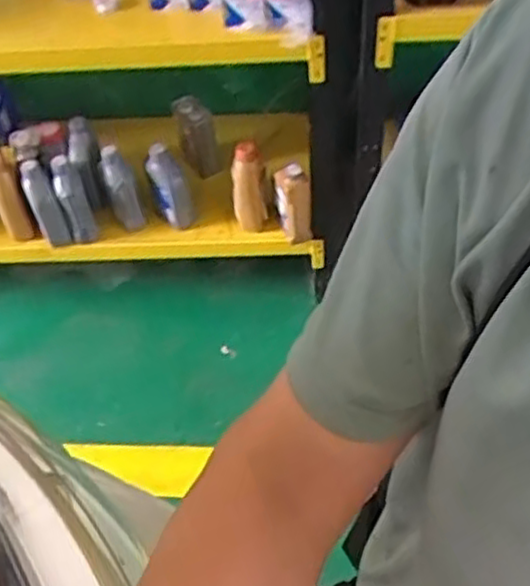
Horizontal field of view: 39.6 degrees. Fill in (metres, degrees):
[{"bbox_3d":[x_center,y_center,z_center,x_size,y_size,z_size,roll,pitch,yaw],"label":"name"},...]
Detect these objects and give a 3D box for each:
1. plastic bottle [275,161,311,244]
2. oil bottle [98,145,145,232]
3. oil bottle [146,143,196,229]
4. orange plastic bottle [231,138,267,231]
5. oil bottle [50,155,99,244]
[{"bbox_3d":[0.064,-0.215,1.703,0.080,0.197,0.076,-7,50,0],"label":"plastic bottle"},{"bbox_3d":[-0.359,-0.254,1.854,0.056,0.254,0.069,6,51,11],"label":"oil bottle"},{"bbox_3d":[-0.227,-0.252,1.777,0.090,0.224,0.072,-16,51,-7],"label":"oil bottle"},{"bbox_3d":[-0.041,-0.248,1.728,0.073,0.245,0.092,-4,50,3],"label":"orange plastic bottle"},{"bbox_3d":[-0.471,-0.229,1.810,0.063,0.215,0.097,-19,51,-10],"label":"oil bottle"}]

